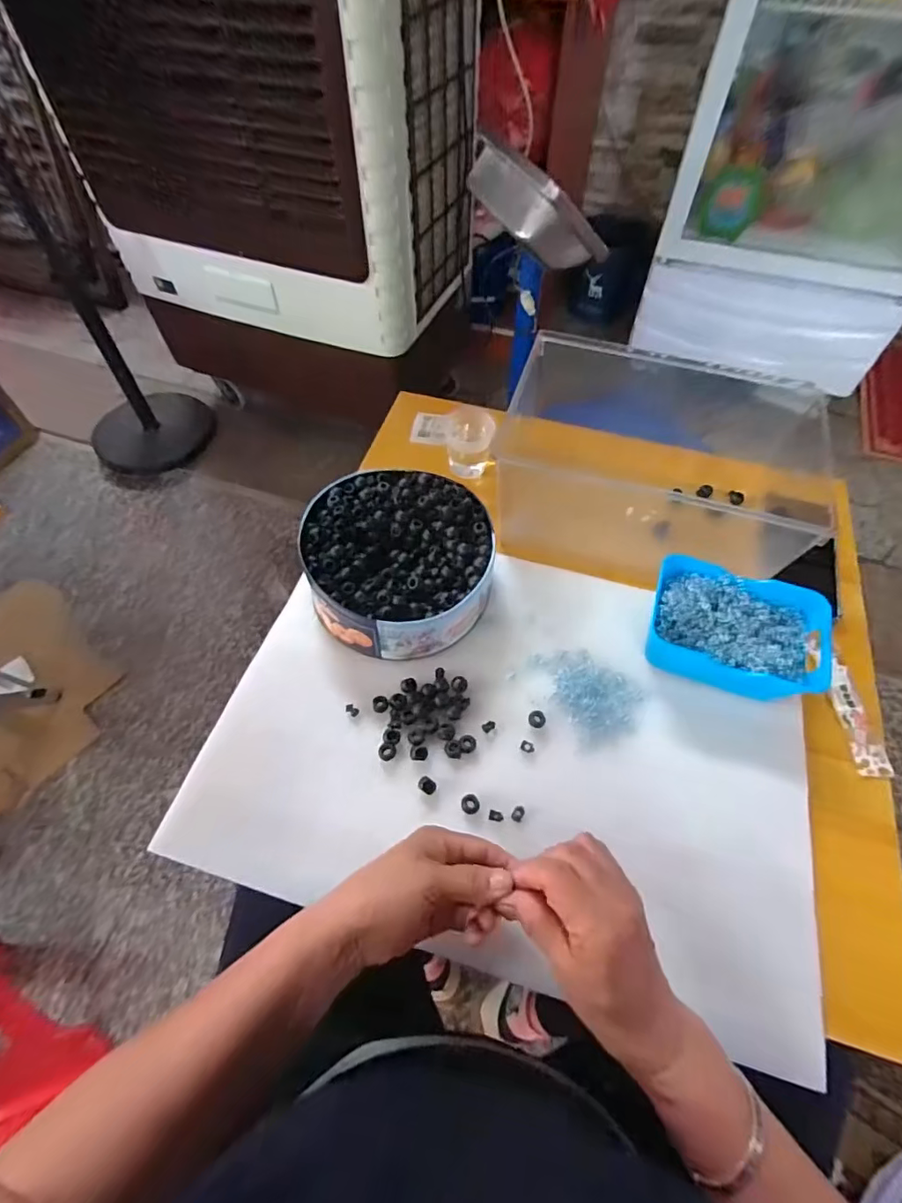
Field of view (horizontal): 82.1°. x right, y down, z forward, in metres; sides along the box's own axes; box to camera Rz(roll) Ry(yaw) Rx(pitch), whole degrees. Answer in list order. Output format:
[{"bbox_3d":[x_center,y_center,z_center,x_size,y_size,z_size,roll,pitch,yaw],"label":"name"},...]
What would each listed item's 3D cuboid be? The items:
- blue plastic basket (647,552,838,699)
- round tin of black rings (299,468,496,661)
[{"bbox_3d":[0.263,0.034,0.490,0.150,0.059,0.116,15,59,9],"label":"blue plastic basket"},{"bbox_3d":[-0.052,-0.045,0.528,0.177,0.066,0.194,0,58,0],"label":"round tin of black rings"}]

